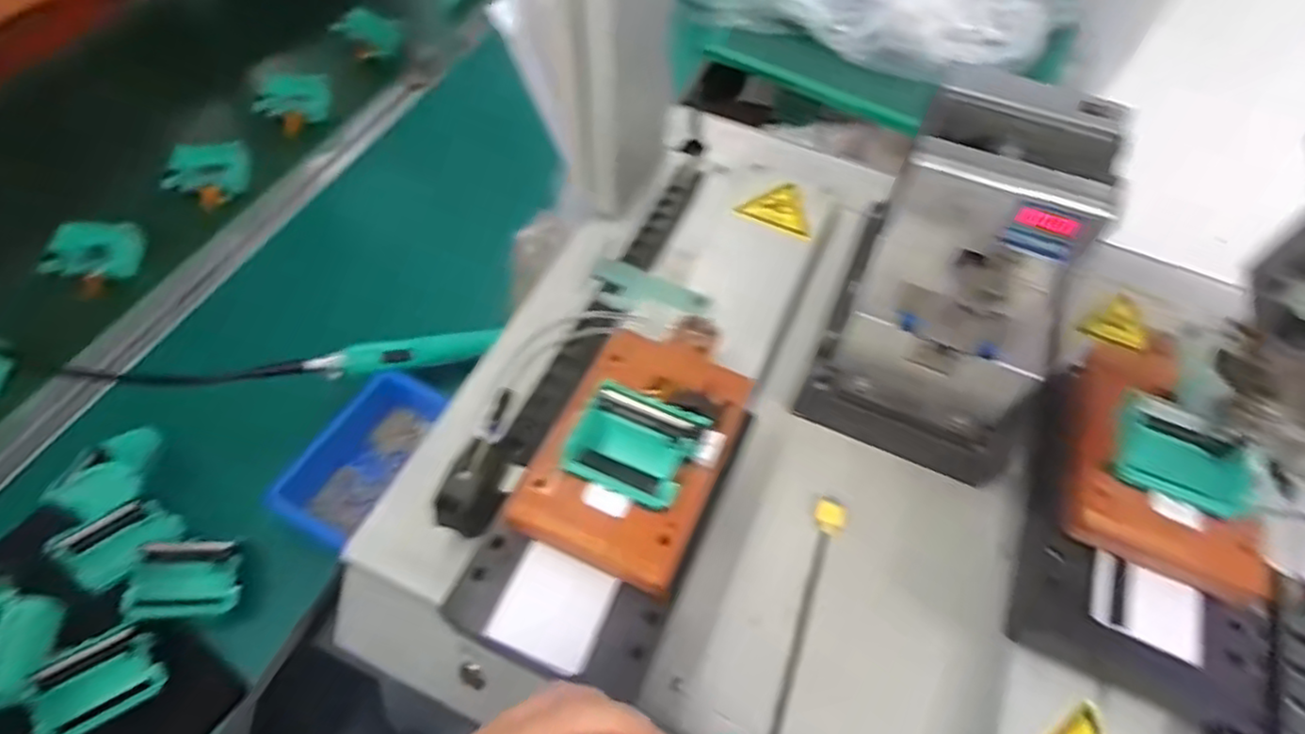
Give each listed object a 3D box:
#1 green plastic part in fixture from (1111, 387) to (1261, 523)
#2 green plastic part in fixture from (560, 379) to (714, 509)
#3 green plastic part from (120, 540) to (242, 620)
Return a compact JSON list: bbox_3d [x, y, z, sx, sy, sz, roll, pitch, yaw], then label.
[{"bbox_3d":[0.321,0.054,0.414,0.073,0.021,0.059,24,58,12],"label":"green plastic part in fixture"},{"bbox_3d":[-0.010,0.044,0.404,0.069,0.020,0.060,21,58,11],"label":"green plastic part in fixture"},{"bbox_3d":[-0.355,0.160,0.520,0.069,0.020,0.057,14,42,-39],"label":"green plastic part"}]

